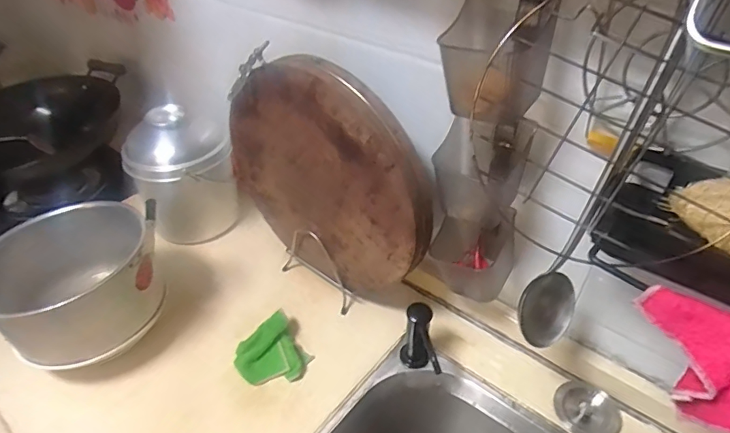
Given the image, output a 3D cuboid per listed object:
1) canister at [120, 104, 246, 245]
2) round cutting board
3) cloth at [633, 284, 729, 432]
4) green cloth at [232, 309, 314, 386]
[{"bbox_3d":[-0.359,-0.087,0.929,0.158,0.205,0.167,32,50,33],"label":"canister"},{"bbox_3d":[-0.081,-0.057,0.717,0.381,0.349,0.046,29,48,30],"label":"round cutting board"},{"bbox_3d":[0.271,0.120,0.373,0.122,0.083,0.042,30,49,31],"label":"cloth"},{"bbox_3d":[-0.142,0.211,0.726,0.099,0.044,0.095,-28,47,-29],"label":"green cloth"}]

